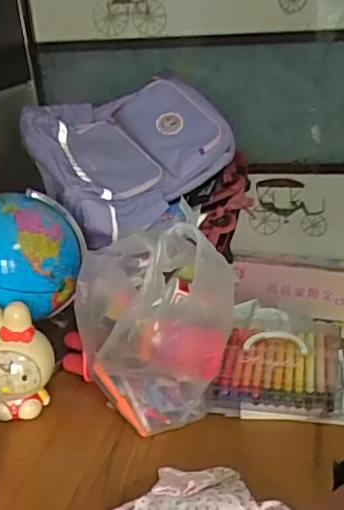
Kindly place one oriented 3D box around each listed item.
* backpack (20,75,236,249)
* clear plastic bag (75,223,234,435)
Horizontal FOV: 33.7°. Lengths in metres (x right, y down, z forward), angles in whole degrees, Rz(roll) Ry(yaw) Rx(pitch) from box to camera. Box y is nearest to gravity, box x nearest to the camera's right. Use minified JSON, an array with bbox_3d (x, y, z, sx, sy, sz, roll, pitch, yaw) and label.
[{"bbox_3d":[-0.098,-0.207,1.164,0.399,0.170,0.349,-32,70,-30],"label":"backpack"},{"bbox_3d":[-0.005,0.102,0.873,0.216,0.303,0.218,-18,28,-29],"label":"clear plastic bag"}]

